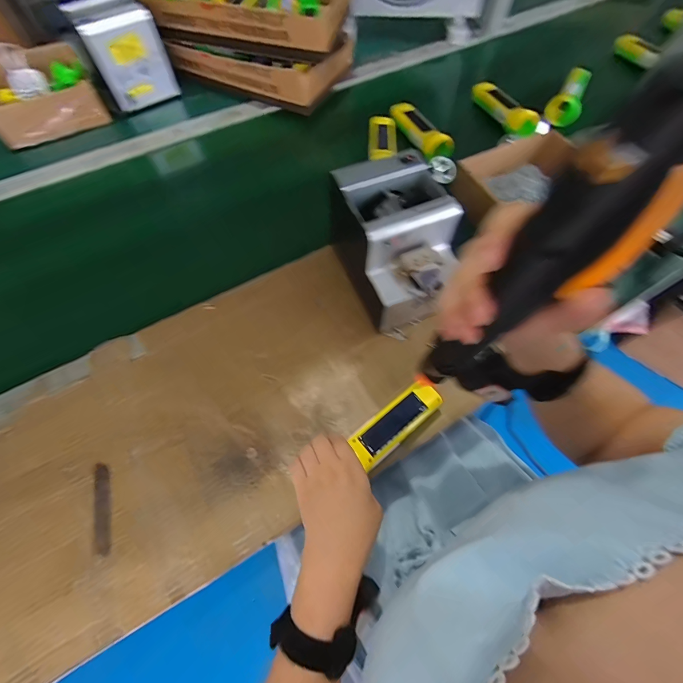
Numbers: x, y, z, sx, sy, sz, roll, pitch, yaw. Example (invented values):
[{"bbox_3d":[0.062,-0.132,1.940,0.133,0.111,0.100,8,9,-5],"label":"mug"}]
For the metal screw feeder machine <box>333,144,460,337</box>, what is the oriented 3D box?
[{"bbox_3d":[0.076,-0.135,0.471,0.125,0.147,0.180,-23,68,-12],"label":"metal screw feeder machine"}]

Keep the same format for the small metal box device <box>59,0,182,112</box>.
[{"bbox_3d":[-0.432,-0.577,0.679,0.129,0.133,0.112,-33,69,-14],"label":"small metal box device"}]

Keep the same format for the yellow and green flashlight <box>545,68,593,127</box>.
[{"bbox_3d":[0.487,-0.520,0.719,0.065,0.059,0.124,29,68,13],"label":"yellow and green flashlight"}]

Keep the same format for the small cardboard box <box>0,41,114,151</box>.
[{"bbox_3d":[-0.613,-0.498,0.682,0.207,0.066,0.204,-32,69,-14],"label":"small cardboard box"}]

